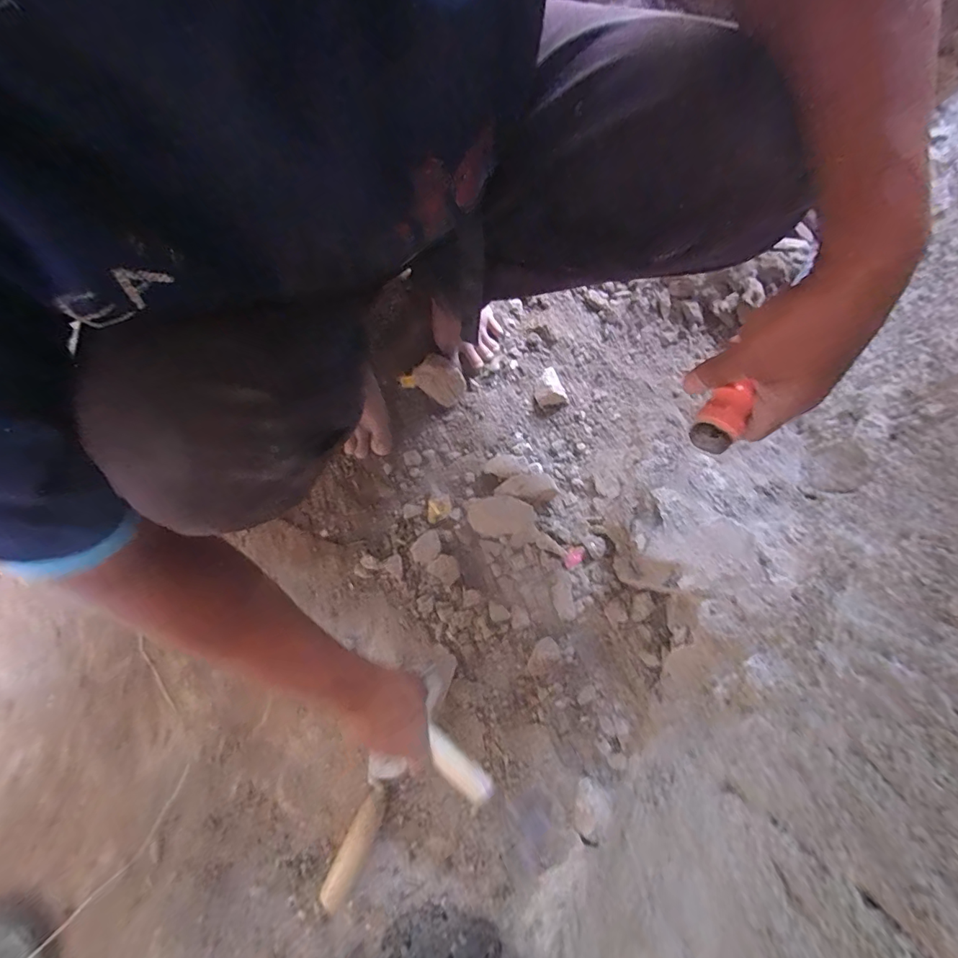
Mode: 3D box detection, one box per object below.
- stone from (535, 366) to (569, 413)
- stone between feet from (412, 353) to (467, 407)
[{"bbox_3d":[0.104,-0.134,0.686,0.044,0.022,0.061,-25,80,-5],"label":"stone"},{"bbox_3d":[-0.056,-0.146,0.685,0.075,0.034,0.054,41,82,7],"label":"stone between feet"}]

